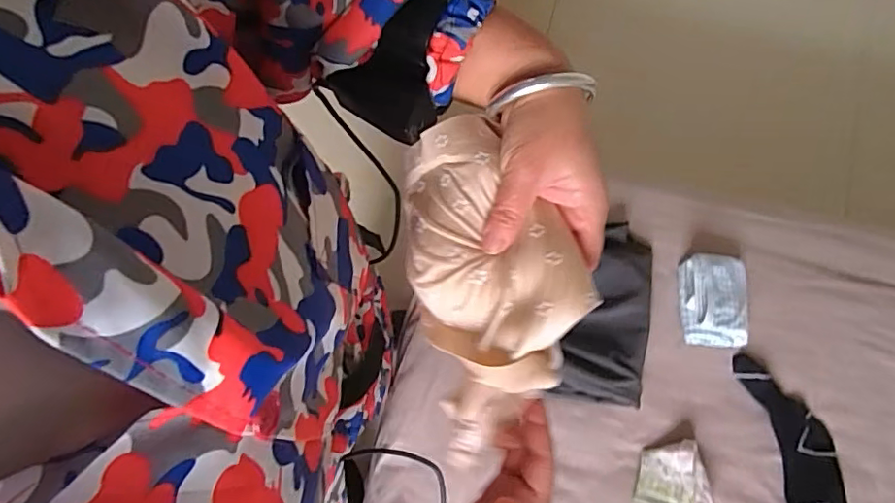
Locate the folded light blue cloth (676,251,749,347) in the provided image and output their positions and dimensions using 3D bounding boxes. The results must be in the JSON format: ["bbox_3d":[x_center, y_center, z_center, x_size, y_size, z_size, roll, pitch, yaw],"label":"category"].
[{"bbox_3d":[0.378,0.068,0.787,0.092,0.037,0.129,7,77,3],"label":"folded light blue cloth"}]

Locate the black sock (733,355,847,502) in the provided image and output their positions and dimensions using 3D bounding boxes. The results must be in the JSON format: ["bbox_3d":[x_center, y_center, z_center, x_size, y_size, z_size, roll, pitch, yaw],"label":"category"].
[{"bbox_3d":[0.481,0.280,0.758,0.095,0.015,0.283,-13,77,-2],"label":"black sock"}]

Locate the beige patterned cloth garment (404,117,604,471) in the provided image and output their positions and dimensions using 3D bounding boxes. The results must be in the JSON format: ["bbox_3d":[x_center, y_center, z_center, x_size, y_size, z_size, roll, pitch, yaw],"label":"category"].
[{"bbox_3d":[0.028,0.017,0.352,0.098,0.071,0.195,-15,77,-2],"label":"beige patterned cloth garment"}]

